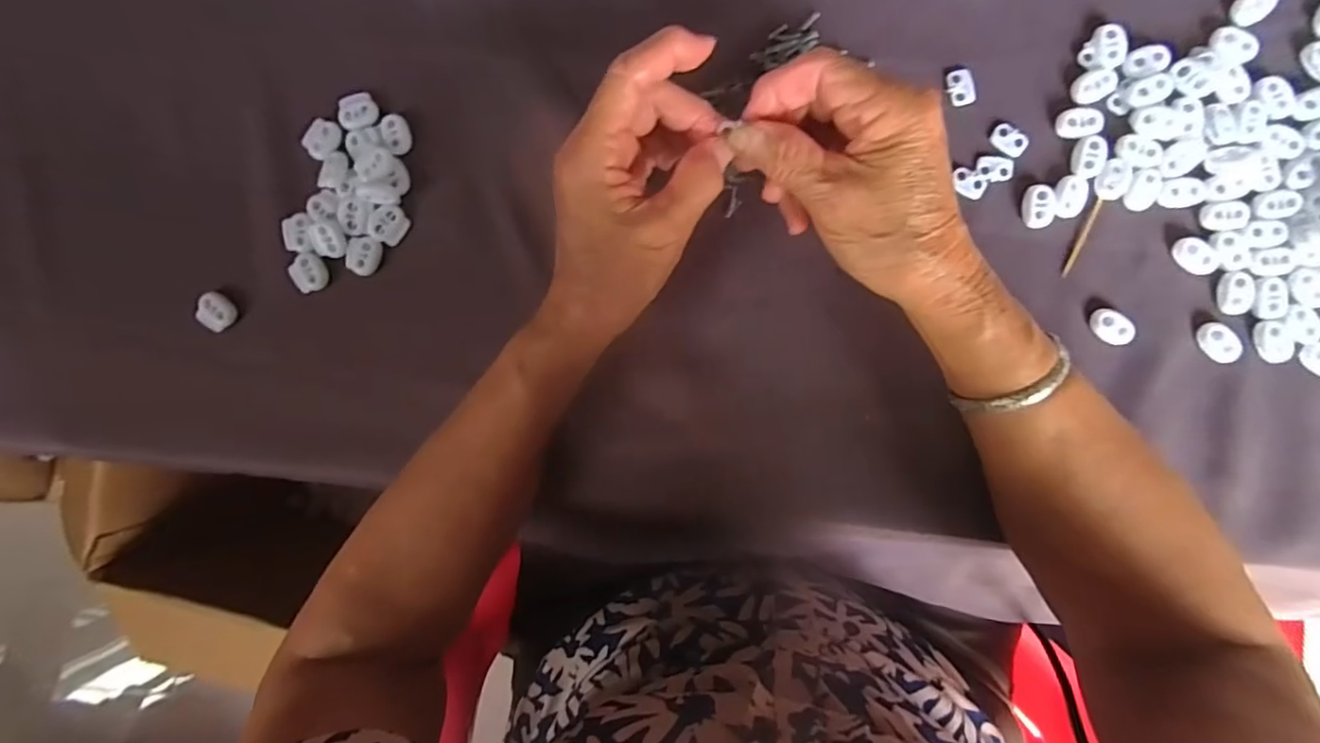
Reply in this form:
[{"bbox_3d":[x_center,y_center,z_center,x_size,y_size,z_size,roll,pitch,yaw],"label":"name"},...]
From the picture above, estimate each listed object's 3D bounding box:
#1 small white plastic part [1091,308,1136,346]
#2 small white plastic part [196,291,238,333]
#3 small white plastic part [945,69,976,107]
[{"bbox_3d":[0.244,-0.024,0.313,0.023,0.008,0.015,35,93,1],"label":"small white plastic part"},{"bbox_3d":[-0.260,-0.035,0.341,0.018,0.010,0.022,15,92,2],"label":"small white plastic part"},{"bbox_3d":[0.165,-0.155,0.316,0.014,0.004,0.019,-11,91,3],"label":"small white plastic part"}]

